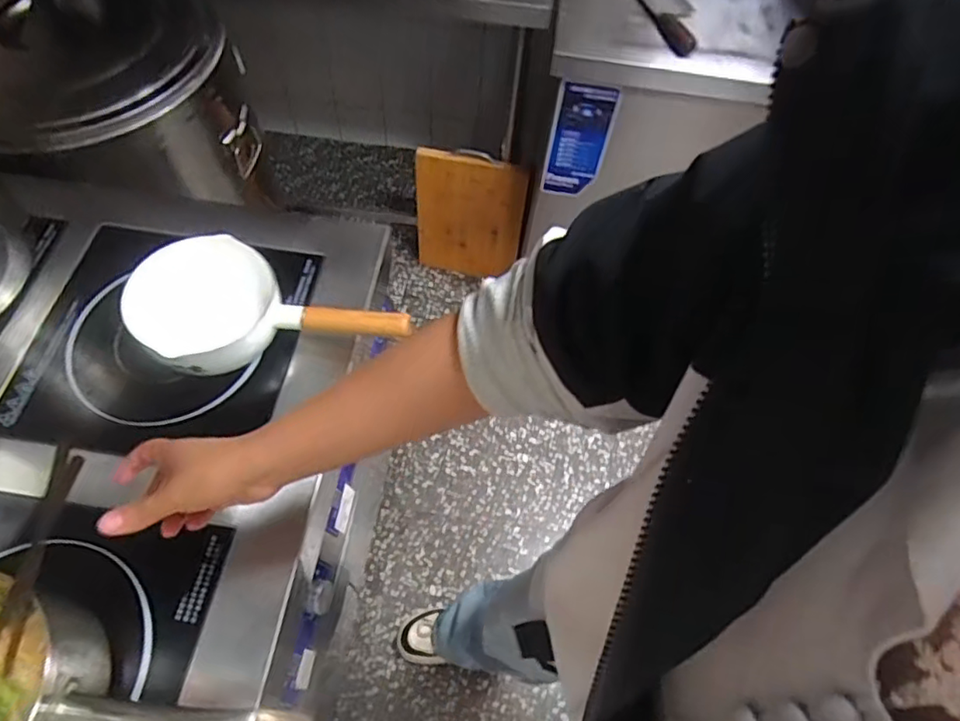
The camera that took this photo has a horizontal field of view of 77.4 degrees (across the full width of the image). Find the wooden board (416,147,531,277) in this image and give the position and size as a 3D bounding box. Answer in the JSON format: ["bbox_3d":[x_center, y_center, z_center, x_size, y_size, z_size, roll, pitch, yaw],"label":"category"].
[{"bbox_3d":[-0.028,-0.380,1.588,0.278,0.384,0.033,7,52,-2],"label":"wooden board"}]

